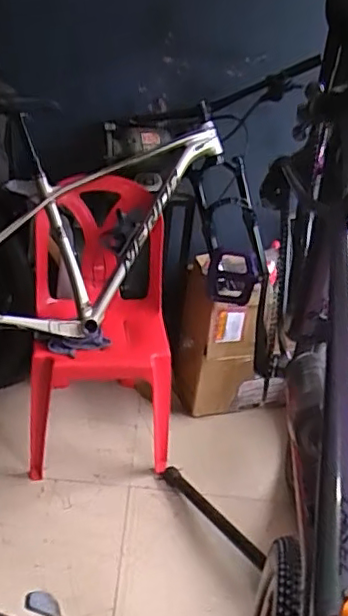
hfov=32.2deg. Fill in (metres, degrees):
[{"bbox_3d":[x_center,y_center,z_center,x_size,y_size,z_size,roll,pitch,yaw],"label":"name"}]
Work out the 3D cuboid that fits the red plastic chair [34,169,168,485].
[{"bbox_3d":[-0.232,0.039,1.856,0.396,0.755,0.519,-1,32,-11],"label":"red plastic chair"}]

